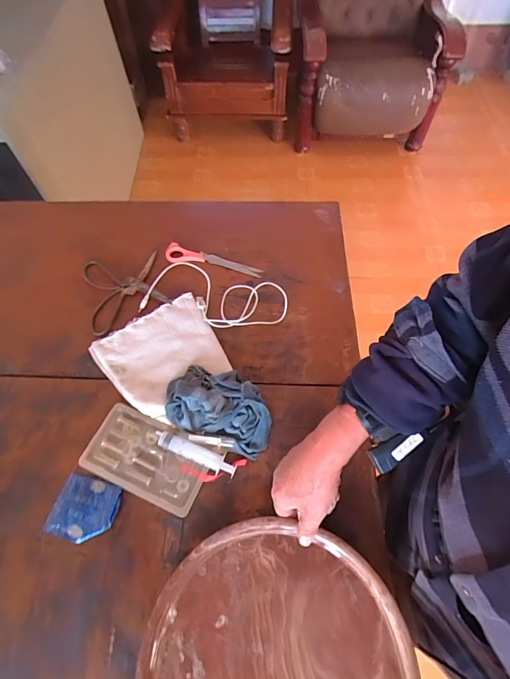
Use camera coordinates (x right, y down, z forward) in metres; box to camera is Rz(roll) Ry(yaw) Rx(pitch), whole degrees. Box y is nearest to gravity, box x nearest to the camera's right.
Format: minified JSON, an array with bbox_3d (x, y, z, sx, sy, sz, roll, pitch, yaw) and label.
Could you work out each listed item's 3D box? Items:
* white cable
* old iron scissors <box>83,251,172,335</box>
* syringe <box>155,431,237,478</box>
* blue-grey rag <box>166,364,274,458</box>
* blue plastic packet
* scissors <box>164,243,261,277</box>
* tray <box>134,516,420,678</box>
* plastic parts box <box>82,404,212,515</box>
[{"bbox_3d":[-0.072,-0.079,0.663,0.256,0.026,0.115,12,62,6],"label":"white cable"},{"bbox_3d":[-0.245,-0.103,0.683,0.142,0.016,0.160,-18,63,-10],"label":"old iron scissors"},{"bbox_3d":[-0.084,0.164,0.525,0.122,0.032,0.027,22,64,11],"label":"syringe"},{"bbox_3d":[-0.054,0.100,0.554,0.165,0.045,0.107,16,63,9],"label":"blue-grey rag"},{"bbox_3d":[-0.234,0.234,0.504,0.089,0.010,0.078,14,63,7],"label":"blue plastic packet"},{"bbox_3d":[-0.080,-0.155,0.710,0.189,0.017,0.040,10,62,5],"label":"scissors"},{"bbox_3d":[0.021,0.368,0.400,0.285,0.028,0.288,0,62,0],"label":"tray"},{"bbox_3d":[-0.157,0.170,0.533,0.175,0.018,0.102,21,64,11],"label":"plastic parts box"}]

